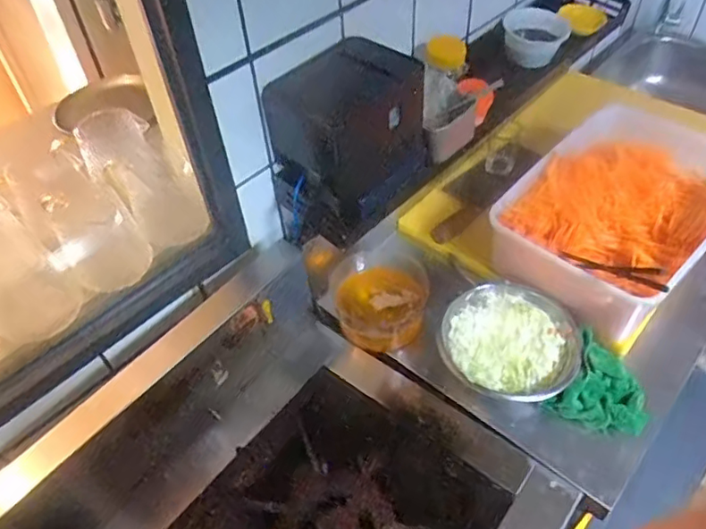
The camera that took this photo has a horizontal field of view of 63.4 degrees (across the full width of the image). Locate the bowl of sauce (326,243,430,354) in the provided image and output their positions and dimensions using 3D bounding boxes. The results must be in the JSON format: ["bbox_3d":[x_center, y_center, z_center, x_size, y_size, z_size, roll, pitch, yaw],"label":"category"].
[{"bbox_3d":[0.037,0.043,0.818,0.139,0.074,0.159,-7,48,-3],"label":"bowl of sauce"}]

